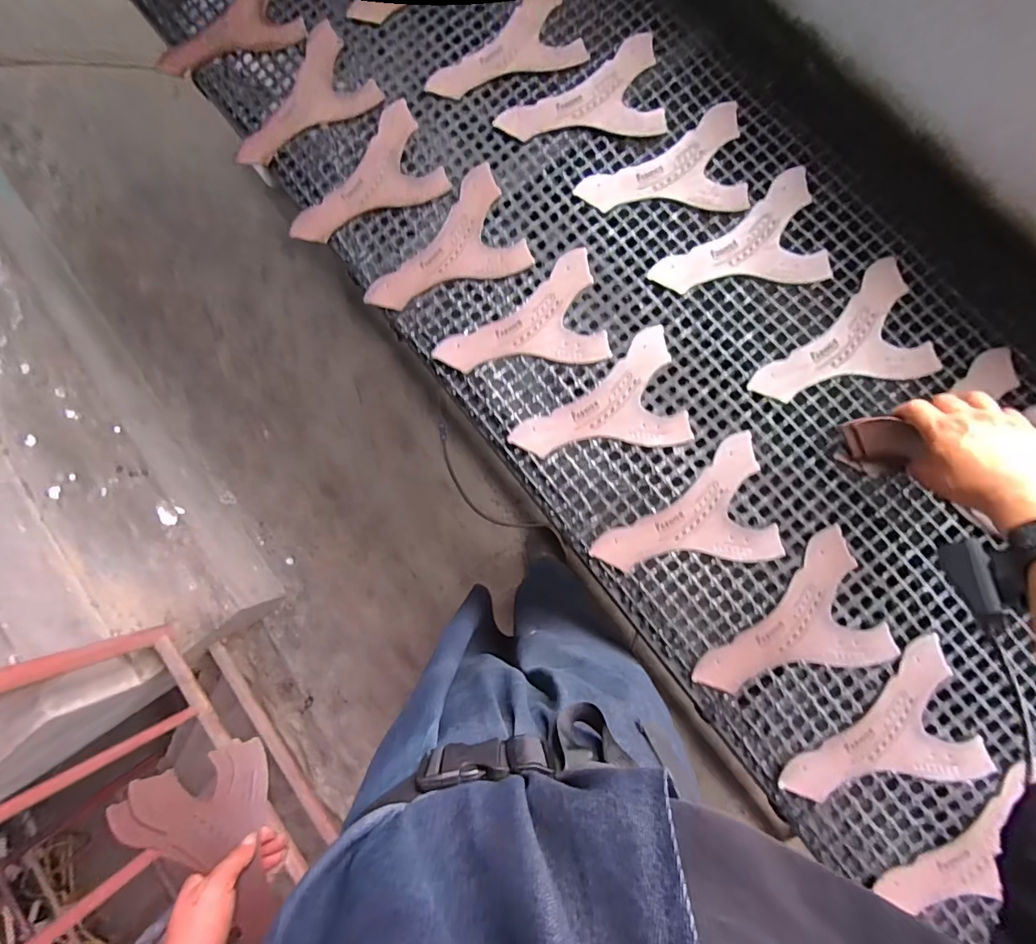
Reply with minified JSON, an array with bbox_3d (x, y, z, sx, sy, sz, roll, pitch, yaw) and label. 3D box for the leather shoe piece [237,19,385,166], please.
[{"bbox_3d":[-0.293,-0.488,0.627,0.193,0.015,0.133,-35,83,2],"label":"leather shoe piece"}]

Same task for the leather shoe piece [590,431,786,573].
[{"bbox_3d":[0.185,0.047,0.555,0.200,0.006,0.138,-13,82,4],"label":"leather shoe piece"}]

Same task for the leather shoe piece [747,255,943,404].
[{"bbox_3d":[0.368,-0.149,0.563,0.200,0.005,0.135,-21,84,6],"label":"leather shoe piece"}]

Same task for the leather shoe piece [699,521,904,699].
[{"bbox_3d":[0.286,0.165,0.530,0.202,0.005,0.141,-22,81,6],"label":"leather shoe piece"}]

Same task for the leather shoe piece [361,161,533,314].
[{"bbox_3d":[-0.100,-0.281,0.600,0.200,0.016,0.136,-26,83,3],"label":"leather shoe piece"}]

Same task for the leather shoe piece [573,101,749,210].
[{"bbox_3d":[0.177,-0.381,0.603,0.201,0.009,0.131,-6,84,5],"label":"leather shoe piece"}]

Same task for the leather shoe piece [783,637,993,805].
[{"bbox_3d":[0.403,0.296,0.512,0.218,0.007,0.127,-43,82,0],"label":"leather shoe piece"}]

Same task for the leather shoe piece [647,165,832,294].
[{"bbox_3d":[0.262,-0.278,0.587,0.199,0.005,0.133,-13,86,5],"label":"leather shoe piece"}]

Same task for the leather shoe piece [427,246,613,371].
[{"bbox_3d":[0.000,-0.186,0.592,0.202,0.006,0.136,-12,82,0],"label":"leather shoe piece"}]

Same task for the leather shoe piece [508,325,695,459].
[{"bbox_3d":[0.091,-0.084,0.576,0.200,0.007,0.137,-13,81,2],"label":"leather shoe piece"}]

